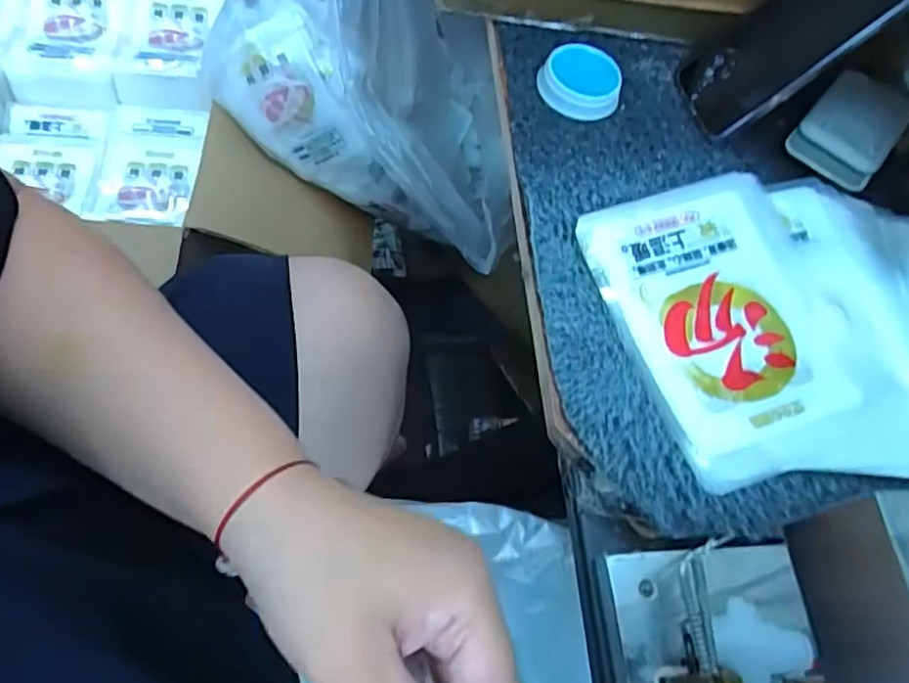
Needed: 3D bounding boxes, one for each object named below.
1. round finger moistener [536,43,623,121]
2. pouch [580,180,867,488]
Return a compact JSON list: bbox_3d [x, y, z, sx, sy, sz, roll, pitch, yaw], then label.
[{"bbox_3d":[0.095,-0.194,0.478,0.058,0.022,0.049,35,62,7],"label":"round finger moistener"},{"bbox_3d":[0.171,-0.016,0.399,0.128,0.019,0.183,-16,65,-11],"label":"pouch"}]

